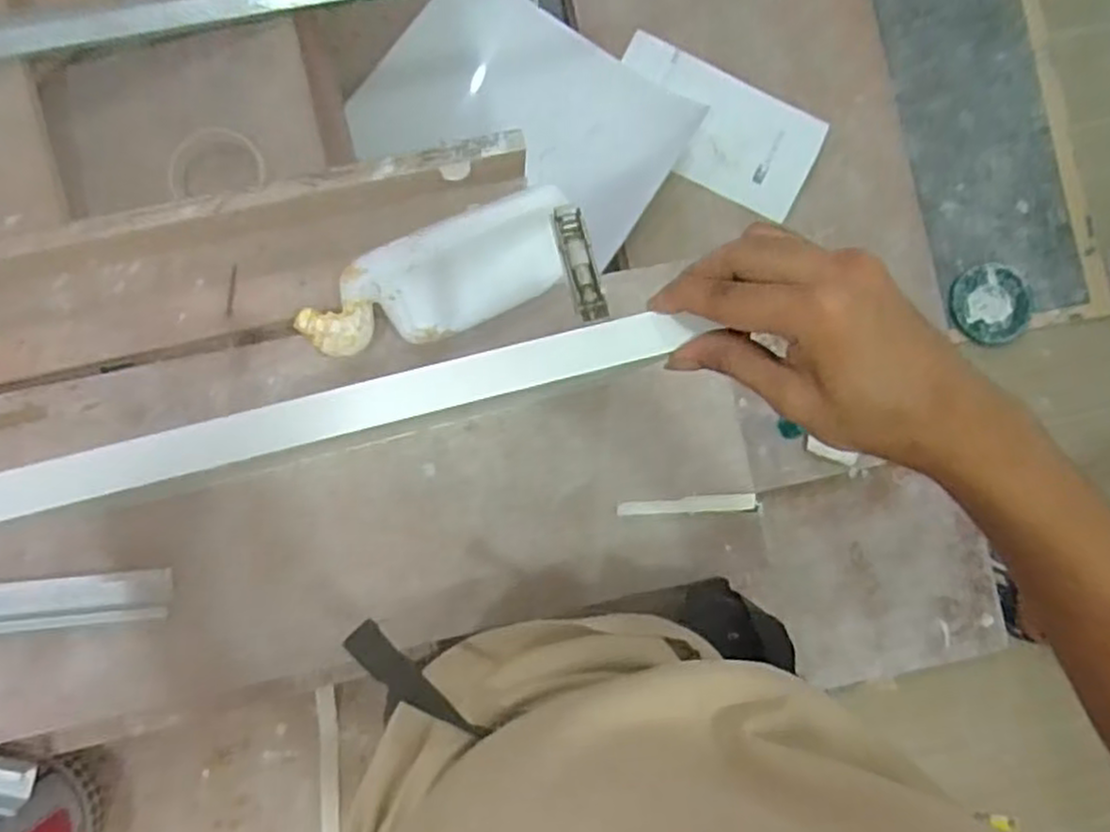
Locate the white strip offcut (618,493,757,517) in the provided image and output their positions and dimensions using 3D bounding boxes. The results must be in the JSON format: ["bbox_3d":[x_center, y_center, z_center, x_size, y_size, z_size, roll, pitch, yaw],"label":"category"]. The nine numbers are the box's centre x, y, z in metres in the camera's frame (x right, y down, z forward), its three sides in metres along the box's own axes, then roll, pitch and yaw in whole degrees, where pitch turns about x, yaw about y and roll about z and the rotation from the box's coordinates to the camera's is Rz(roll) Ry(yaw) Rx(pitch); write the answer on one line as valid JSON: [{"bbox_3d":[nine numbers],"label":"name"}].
[{"bbox_3d":[0.126,0.085,0.713,0.130,0.008,0.015,-4,87,-3],"label":"white strip offcut"}]

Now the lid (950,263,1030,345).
[{"bbox_3d":[0.884,-0.226,1.520,0.151,0.016,0.163,-2,75,8],"label":"lid"}]

